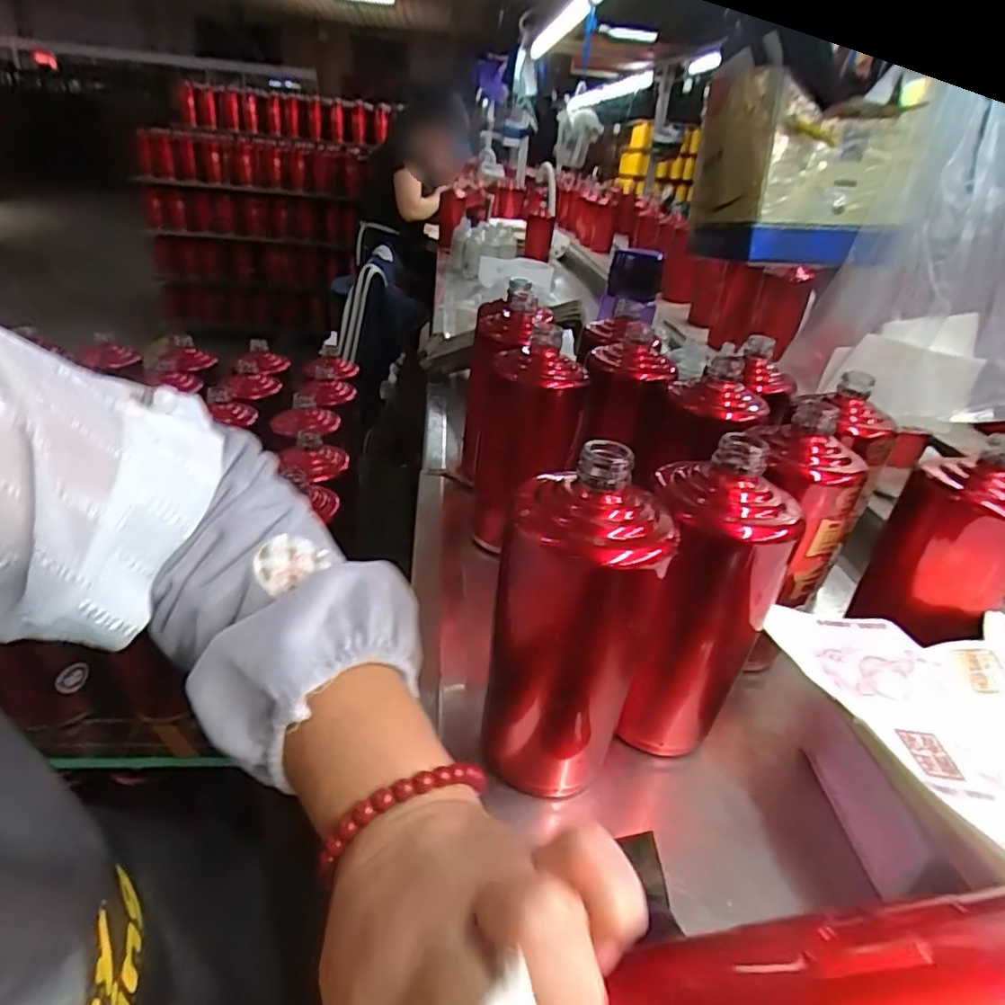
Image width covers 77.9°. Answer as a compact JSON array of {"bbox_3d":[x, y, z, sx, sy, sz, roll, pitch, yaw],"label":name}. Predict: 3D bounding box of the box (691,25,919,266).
[{"bbox_3d":[0.254,-0.287,0.535,0.155,0.145,0.112,3,29,-4],"label":"box"}]

